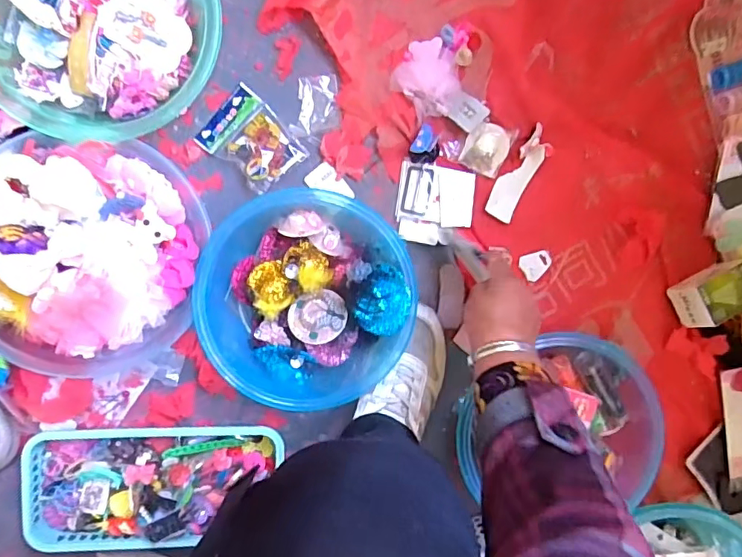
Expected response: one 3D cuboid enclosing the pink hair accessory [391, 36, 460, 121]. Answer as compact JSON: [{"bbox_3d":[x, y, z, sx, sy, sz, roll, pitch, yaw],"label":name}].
[{"bbox_3d":[0.067,-0.226,0.578,0.076,0.032,0.069,43,88,-8],"label":"pink hair accessory"}]

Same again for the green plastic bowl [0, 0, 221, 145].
[{"bbox_3d":[-0.272,-0.254,0.515,0.230,0.070,0.227,0,94,-7],"label":"green plastic bowl"}]

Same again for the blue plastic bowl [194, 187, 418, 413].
[{"bbox_3d":[-0.067,0.022,0.557,0.214,0.074,0.230,0,94,-7],"label":"blue plastic bowl"}]

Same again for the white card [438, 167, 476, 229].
[{"bbox_3d":[0.100,-0.093,0.604,0.043,0.005,0.068,3,93,-7],"label":"white card"}]

